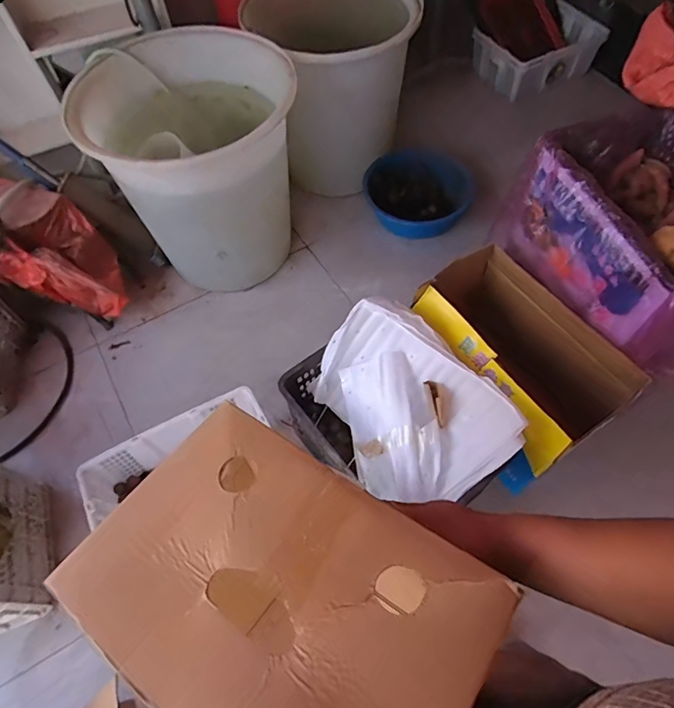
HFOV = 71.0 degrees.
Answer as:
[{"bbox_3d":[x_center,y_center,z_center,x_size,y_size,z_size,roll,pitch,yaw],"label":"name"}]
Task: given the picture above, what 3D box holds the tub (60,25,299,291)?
[{"bbox_3d":[-0.476,-0.666,1.681,0.601,0.651,0.658,0,59,0],"label":"tub"}]

